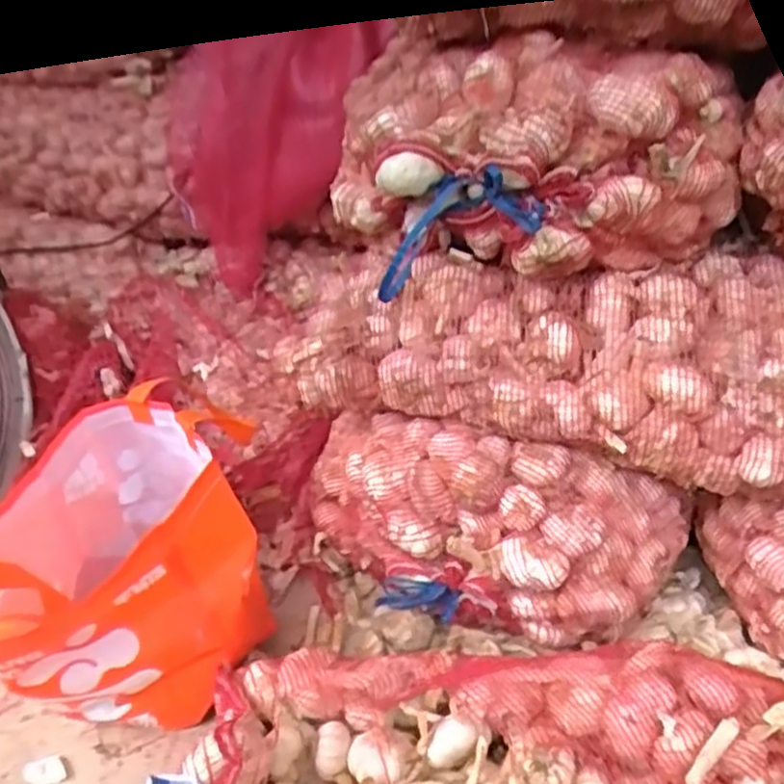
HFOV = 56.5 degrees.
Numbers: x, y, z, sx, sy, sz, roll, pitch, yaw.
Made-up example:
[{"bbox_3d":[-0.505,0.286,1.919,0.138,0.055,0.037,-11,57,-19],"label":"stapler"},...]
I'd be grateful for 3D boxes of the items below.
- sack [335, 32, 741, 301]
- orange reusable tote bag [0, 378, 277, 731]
[{"bbox_3d":[0.122,-0.216,0.663,0.341,0.171,0.214,-2,30,0],"label":"sack"},{"bbox_3d":[-0.248,0.177,0.706,0.243,0.265,0.221,-14,32,-21],"label":"orange reusable tote bag"}]

